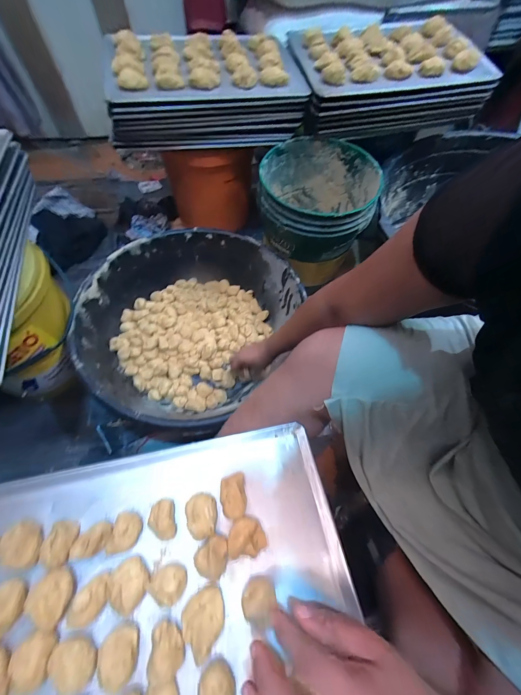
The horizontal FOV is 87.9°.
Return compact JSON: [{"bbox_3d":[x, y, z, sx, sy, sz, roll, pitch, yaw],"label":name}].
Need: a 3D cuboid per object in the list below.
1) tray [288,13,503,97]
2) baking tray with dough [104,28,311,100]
[{"bbox_3d":[0.300,-0.703,0.646,0.429,0.060,0.233,-10,62,-7],"label":"tray"},{"bbox_3d":[-0.127,-0.641,0.610,0.399,0.057,0.232,-14,63,-9],"label":"baking tray with dough"}]

